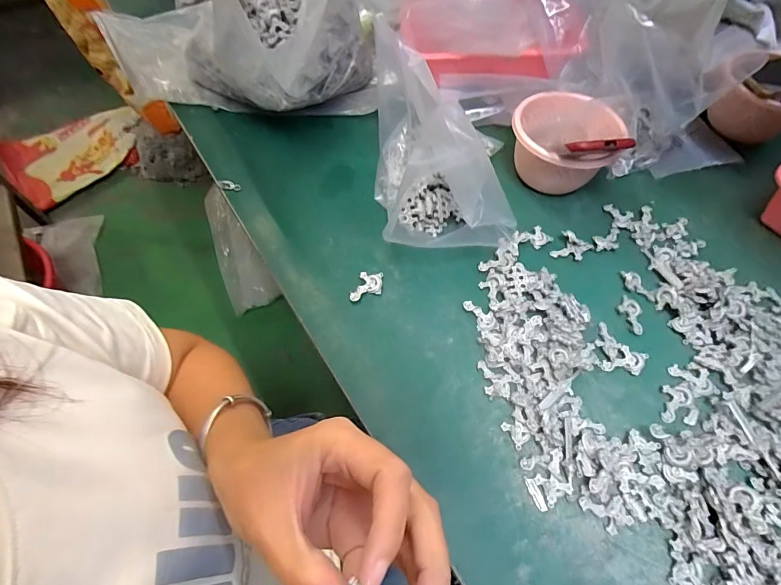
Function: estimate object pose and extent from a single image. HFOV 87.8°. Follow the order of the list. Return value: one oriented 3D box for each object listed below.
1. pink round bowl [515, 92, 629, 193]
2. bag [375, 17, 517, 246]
[{"bbox_3d":[0.233,-0.205,0.571,0.122,0.097,0.133,13,60,7],"label":"pink round bowl"},{"bbox_3d":[0.068,-0.221,0.551,0.182,0.154,0.364,-4,59,-3],"label":"bag"}]

